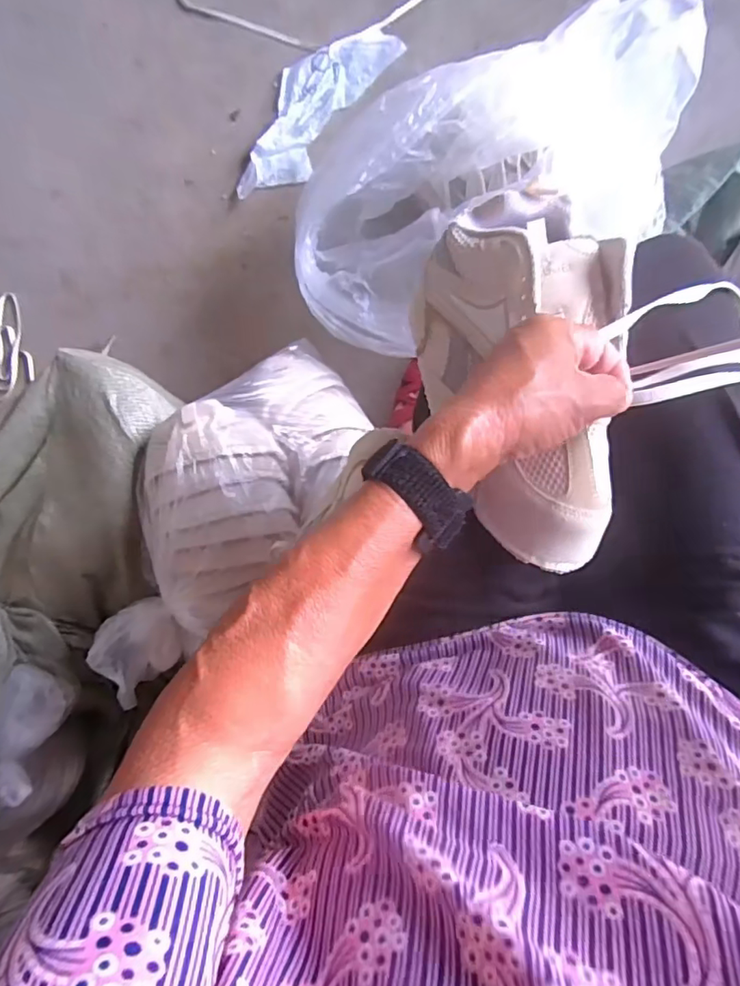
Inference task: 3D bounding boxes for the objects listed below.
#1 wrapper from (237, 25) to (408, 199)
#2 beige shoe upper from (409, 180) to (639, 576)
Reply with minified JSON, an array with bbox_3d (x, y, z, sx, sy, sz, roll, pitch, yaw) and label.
[{"bbox_3d":[-0.098,-0.585,0.822,0.135,0.020,0.306,38,94,9],"label":"wrapper"},{"bbox_3d":[0.100,-0.074,0.336,0.133,0.052,0.237,-7,81,9],"label":"beige shoe upper"}]

